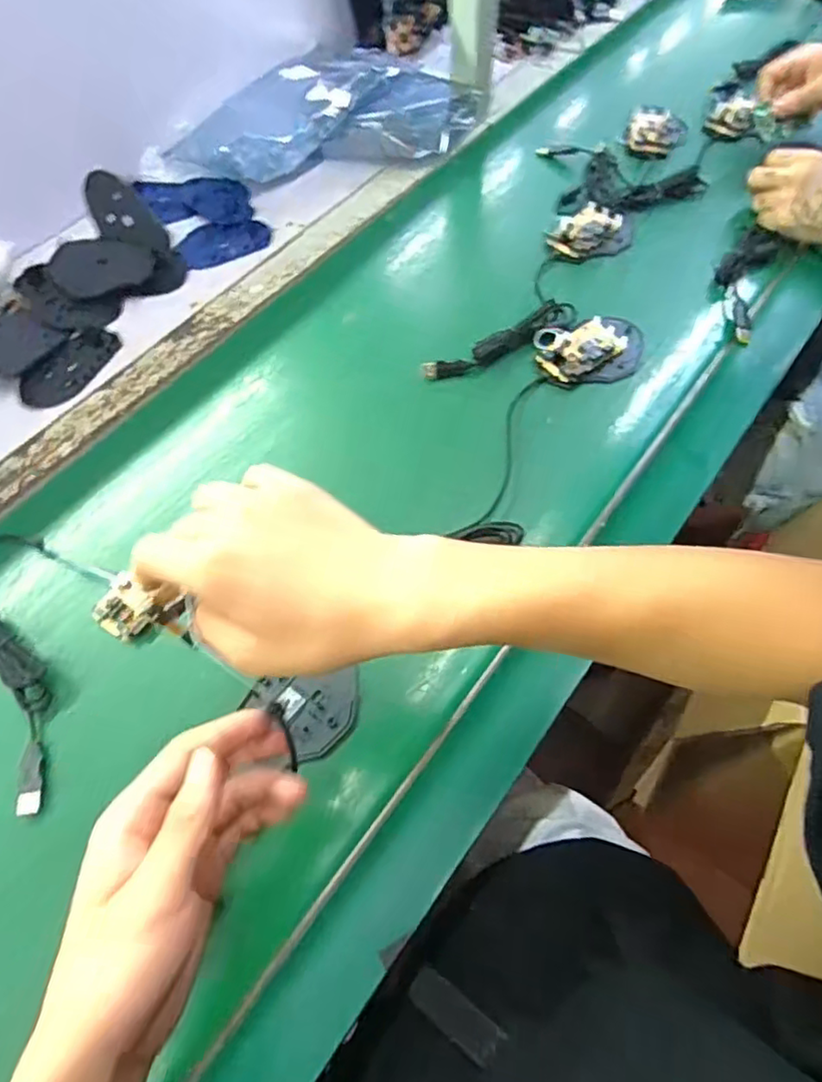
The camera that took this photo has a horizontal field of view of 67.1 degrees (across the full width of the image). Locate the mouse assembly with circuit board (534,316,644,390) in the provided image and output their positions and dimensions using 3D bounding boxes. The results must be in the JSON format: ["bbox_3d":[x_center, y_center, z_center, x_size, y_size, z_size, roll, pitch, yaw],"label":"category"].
[{"bbox_3d":[0.171,-0.180,0.587,0.108,0.022,0.066,-15,62,-7],"label":"mouse assembly with circuit board"}]

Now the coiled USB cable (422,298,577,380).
[{"bbox_3d":[0.087,-0.189,0.588,0.159,0.031,0.027,-28,64,-13],"label":"coiled USB cable"}]

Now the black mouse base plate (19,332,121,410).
[{"bbox_3d":[-0.328,-0.168,0.599,0.060,0.006,0.105,31,66,17],"label":"black mouse base plate"}]

